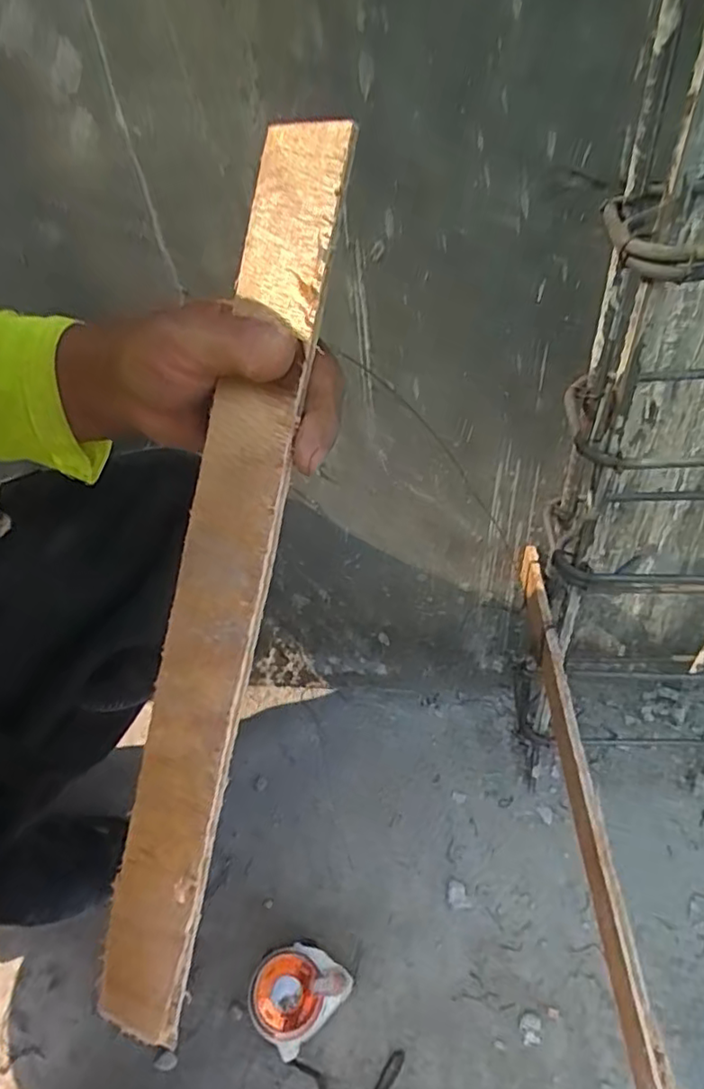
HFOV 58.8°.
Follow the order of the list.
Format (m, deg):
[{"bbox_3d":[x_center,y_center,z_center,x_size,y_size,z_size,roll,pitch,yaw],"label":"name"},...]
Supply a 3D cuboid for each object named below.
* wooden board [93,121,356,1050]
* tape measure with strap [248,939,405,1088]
[{"bbox_3d":[-0.055,0.011,0.258,0.043,0.009,0.372,11,89,16],"label":"wooden board"},{"bbox_3d":[-0.024,0.386,0.502,0.072,0.034,0.126,-36,52,-29],"label":"tape measure with strap"}]

